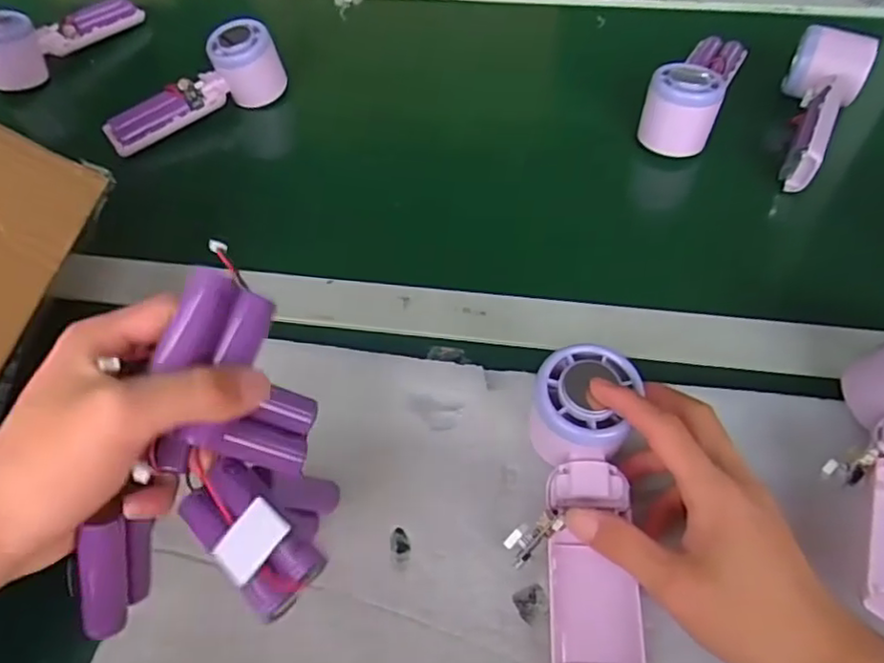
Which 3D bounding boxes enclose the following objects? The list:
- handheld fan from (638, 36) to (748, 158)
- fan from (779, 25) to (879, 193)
[{"bbox_3d":[0.218,-0.214,0.547,0.055,0.068,0.157,23,60,17],"label":"handheld fan"},{"bbox_3d":[0.298,-0.176,0.514,0.056,0.058,0.149,22,60,16],"label":"fan"}]

